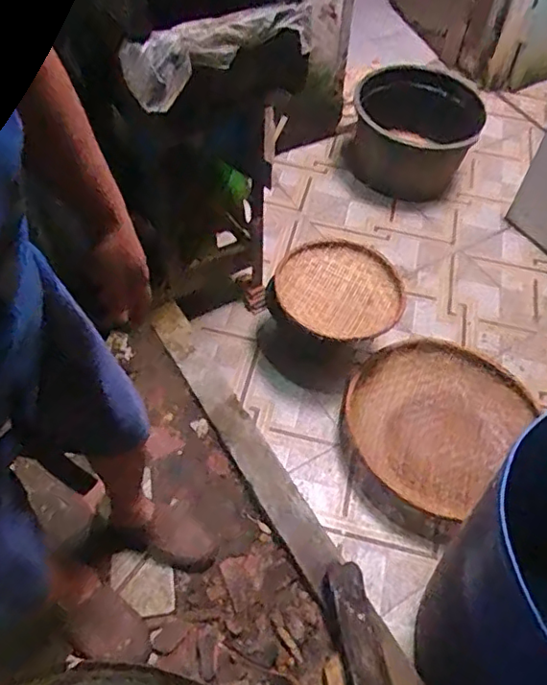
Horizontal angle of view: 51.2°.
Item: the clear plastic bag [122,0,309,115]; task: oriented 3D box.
[{"bbox_3d":[-0.102,-0.561,1.091,0.392,0.106,0.082,-27,60,-18],"label":"clear plastic bag"}]

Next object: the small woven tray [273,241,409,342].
[{"bbox_3d":[0.187,-0.141,1.631,0.358,0.081,0.335,17,57,10],"label":"small woven tray"}]

